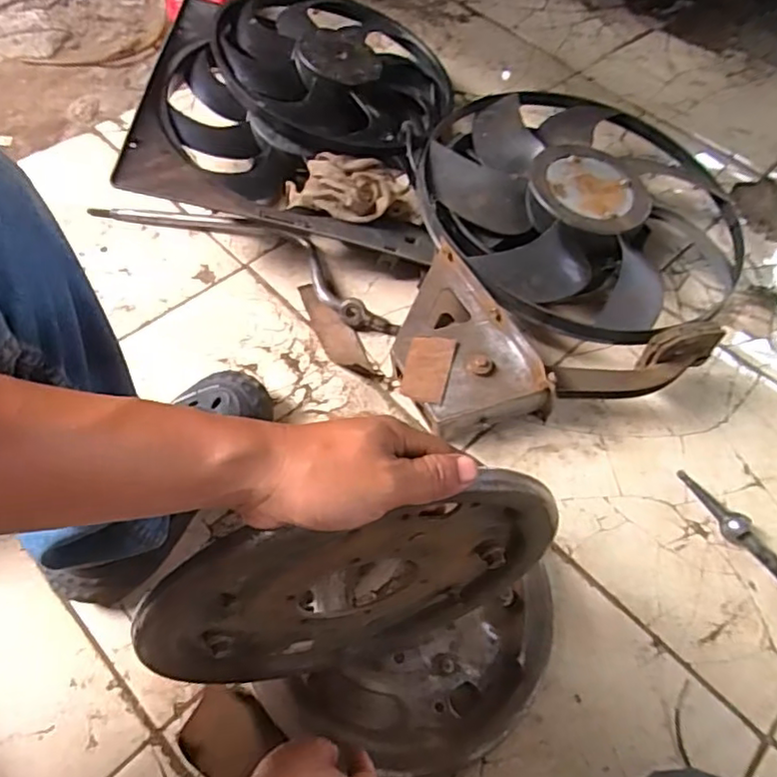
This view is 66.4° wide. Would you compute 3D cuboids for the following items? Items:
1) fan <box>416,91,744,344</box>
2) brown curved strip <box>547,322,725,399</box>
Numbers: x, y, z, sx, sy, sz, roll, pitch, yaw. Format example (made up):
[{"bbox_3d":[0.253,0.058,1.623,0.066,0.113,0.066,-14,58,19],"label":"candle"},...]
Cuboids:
[{"bbox_3d":[0.273,-0.260,0.855,0.410,0.099,0.446,2,58,-3],"label":"fan"},{"bbox_3d":[0.290,-0.025,0.691,0.196,0.056,0.055,-19,61,6],"label":"brown curved strip"}]

